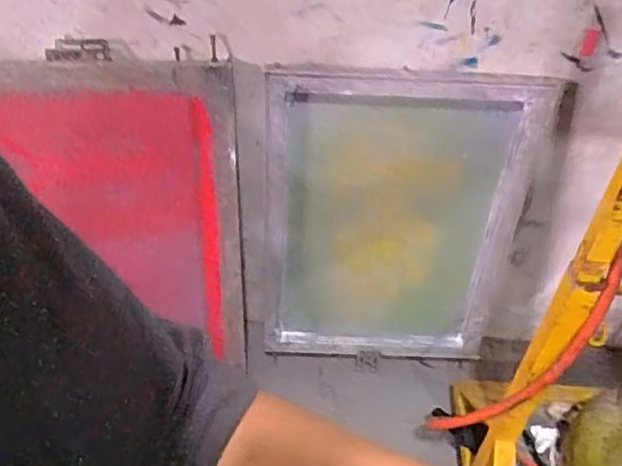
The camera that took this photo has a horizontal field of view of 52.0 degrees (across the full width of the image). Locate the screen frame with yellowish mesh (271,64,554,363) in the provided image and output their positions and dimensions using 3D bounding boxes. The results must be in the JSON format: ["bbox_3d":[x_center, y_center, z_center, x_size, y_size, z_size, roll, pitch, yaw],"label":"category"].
[{"bbox_3d":[0.153,0.006,1.224,0.482,0.666,0.054,2,39,-2],"label":"screen frame with yellowish mesh"}]

